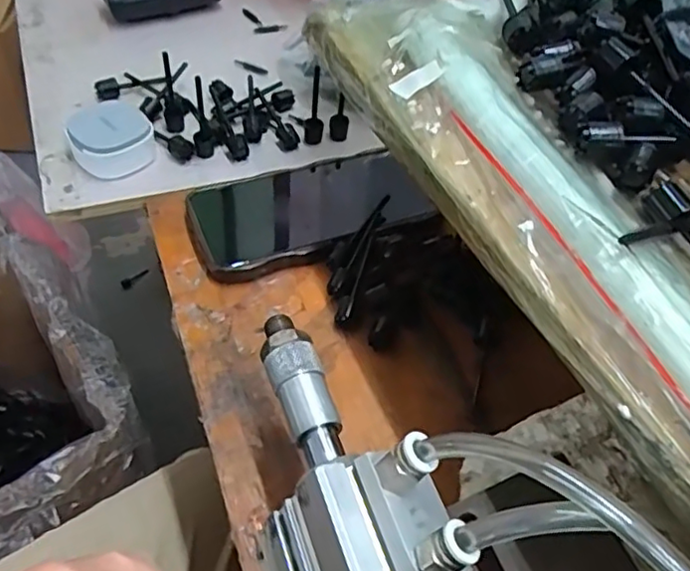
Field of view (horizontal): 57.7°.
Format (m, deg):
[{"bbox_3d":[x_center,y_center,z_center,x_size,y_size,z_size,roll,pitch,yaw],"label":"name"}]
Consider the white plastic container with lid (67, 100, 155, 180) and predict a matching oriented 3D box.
[{"bbox_3d":[-0.168,-0.107,0.451,0.055,0.030,0.061,-13,53,-16],"label":"white plastic container with lid"}]

